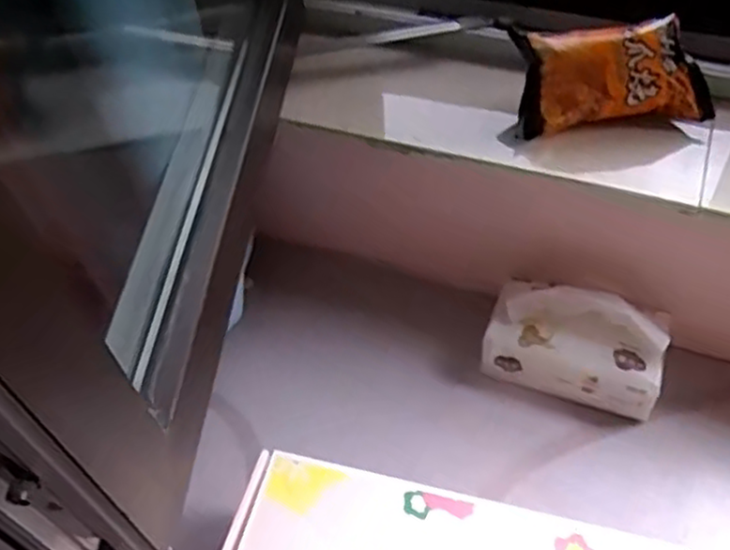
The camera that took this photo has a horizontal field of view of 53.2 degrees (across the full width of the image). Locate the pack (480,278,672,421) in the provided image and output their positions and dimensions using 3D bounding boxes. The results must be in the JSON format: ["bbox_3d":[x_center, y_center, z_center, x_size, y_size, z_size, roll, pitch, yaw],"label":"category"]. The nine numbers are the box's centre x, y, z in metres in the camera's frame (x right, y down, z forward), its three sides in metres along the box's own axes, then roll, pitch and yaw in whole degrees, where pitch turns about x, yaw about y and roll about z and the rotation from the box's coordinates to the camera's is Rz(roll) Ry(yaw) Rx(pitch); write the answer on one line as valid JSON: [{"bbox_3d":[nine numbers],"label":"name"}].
[{"bbox_3d":[0.192,0.061,0.665,0.151,0.092,0.092,17,55,17],"label":"pack"}]

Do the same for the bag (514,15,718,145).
[{"bbox_3d":[0.200,-0.163,0.595,0.158,0.047,0.087,-4,96,11],"label":"bag"}]

